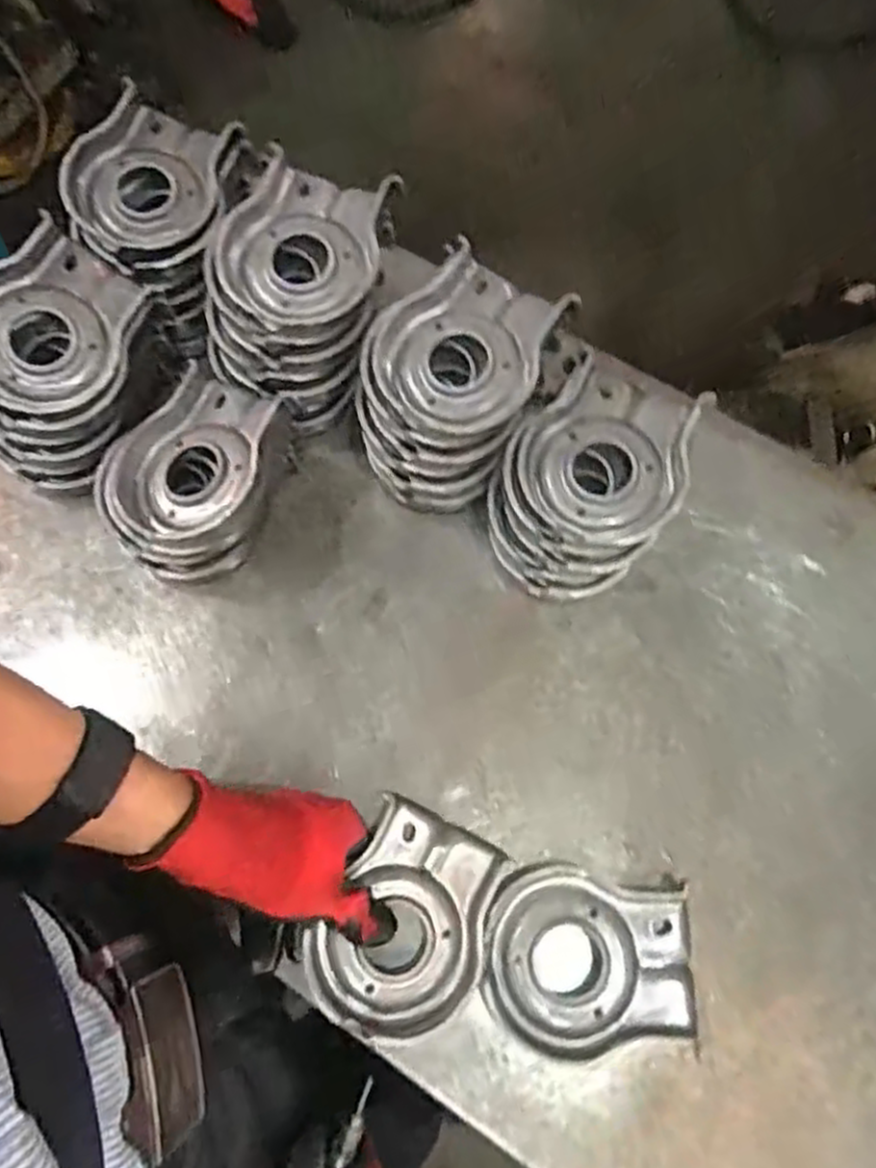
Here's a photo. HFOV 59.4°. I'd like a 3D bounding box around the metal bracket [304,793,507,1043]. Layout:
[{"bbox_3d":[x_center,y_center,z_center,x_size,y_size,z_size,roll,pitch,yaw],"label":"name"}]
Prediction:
[{"bbox_3d":[-0.017,0.203,0.459,0.092,0.023,0.124,26,74,9],"label":"metal bracket"}]

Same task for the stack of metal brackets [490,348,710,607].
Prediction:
[{"bbox_3d":[0.101,-0.066,0.525,0.114,0.089,0.144,28,75,10],"label":"stack of metal brackets"}]

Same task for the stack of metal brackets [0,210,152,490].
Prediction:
[{"bbox_3d":[-0.260,-0.152,0.543,0.107,0.112,0.150,15,73,6],"label":"stack of metal brackets"}]

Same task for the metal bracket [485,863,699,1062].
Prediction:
[{"bbox_3d":[0.092,0.224,0.462,0.122,0.025,0.099,0,72,1],"label":"metal bracket"}]

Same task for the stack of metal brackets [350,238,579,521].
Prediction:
[{"bbox_3d":[0.011,-0.134,0.535,0.115,0.110,0.143,24,74,9],"label":"stack of metal brackets"}]

